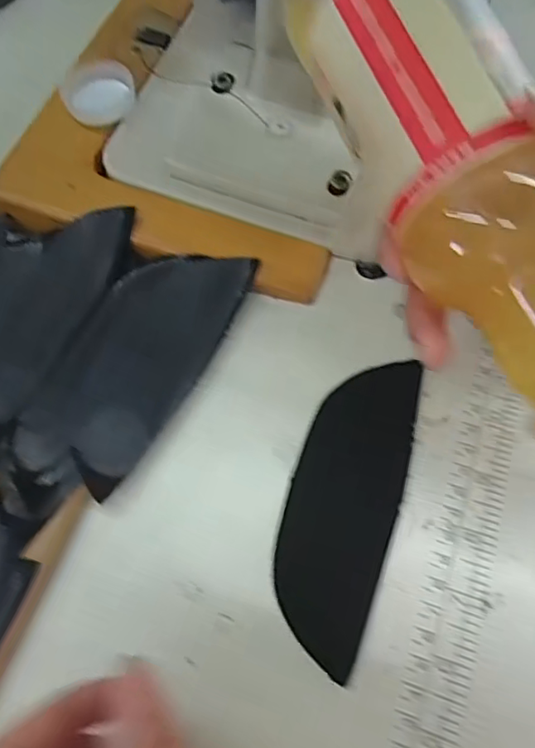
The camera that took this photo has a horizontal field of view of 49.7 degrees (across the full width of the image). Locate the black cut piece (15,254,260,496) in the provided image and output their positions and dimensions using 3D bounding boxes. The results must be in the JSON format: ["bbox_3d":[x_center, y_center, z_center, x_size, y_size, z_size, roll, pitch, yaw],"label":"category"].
[{"bbox_3d":[-0.061,-0.012,0.278,0.063,0.005,0.125,29,70,12],"label":"black cut piece"}]

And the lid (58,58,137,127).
[{"bbox_3d":[-0.099,-0.162,0.333,0.043,0.008,0.042,0,67,0],"label":"lid"}]

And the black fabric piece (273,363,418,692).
[{"bbox_3d":[0.033,0.052,0.250,0.045,0.004,0.130,12,67,16],"label":"black fabric piece"}]

